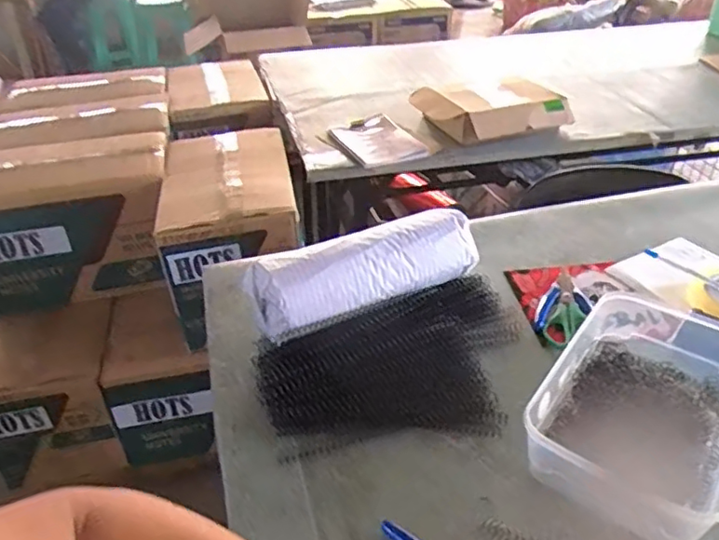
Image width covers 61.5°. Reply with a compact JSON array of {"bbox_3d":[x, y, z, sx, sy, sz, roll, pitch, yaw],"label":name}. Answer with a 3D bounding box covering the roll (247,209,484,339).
[{"bbox_3d":[0.009,-0.004,0.666,0.250,0.055,0.076,-18,38,-20],"label":"roll"}]

